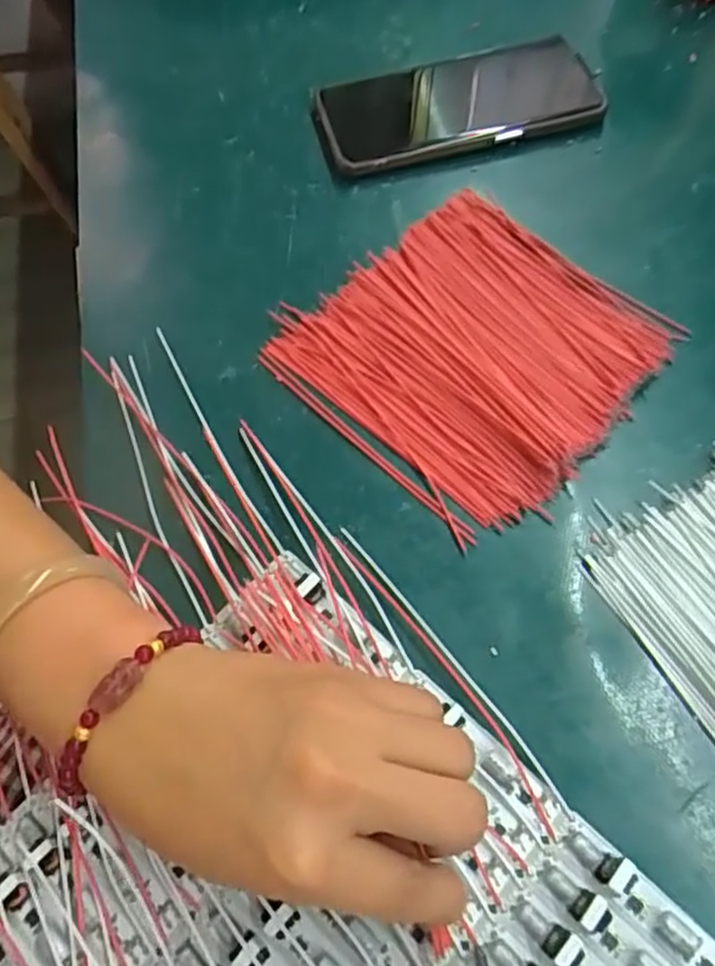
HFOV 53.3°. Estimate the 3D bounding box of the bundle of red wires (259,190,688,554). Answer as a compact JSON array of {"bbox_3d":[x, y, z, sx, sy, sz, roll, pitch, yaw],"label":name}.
[{"bbox_3d":[0.058,-0.066,0.348,0.152,0.015,0.151,-41,68,-15],"label":"bundle of red wires"}]

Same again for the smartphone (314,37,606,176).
[{"bbox_3d":[0.059,-0.228,0.431,0.160,0.017,0.074,-14,64,-3],"label":"smartphone"}]

